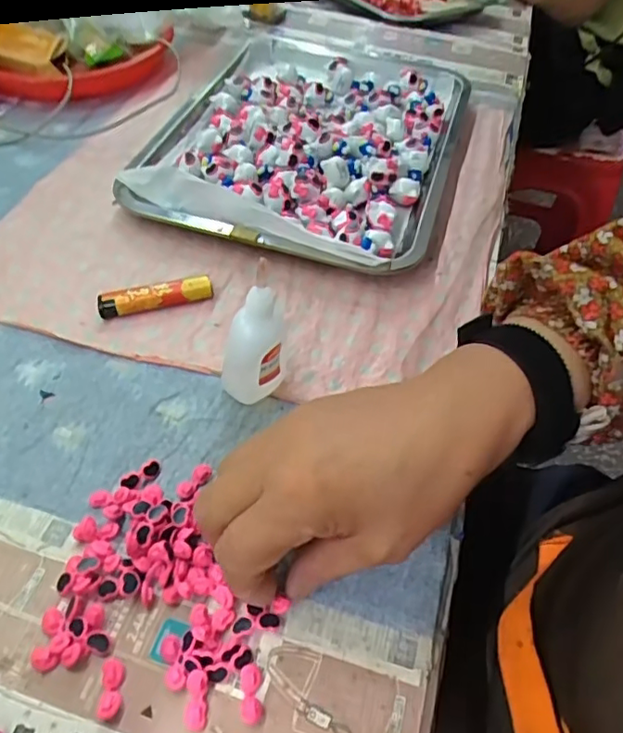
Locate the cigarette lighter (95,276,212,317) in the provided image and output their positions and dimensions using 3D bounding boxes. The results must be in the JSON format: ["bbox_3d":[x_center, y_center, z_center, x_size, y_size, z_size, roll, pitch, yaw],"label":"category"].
[{"bbox_3d":[-0.112,-0.051,0.414,0.079,0.016,0.019,-10,54,-13],"label":"cigarette lighter"}]

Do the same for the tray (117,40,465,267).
[{"bbox_3d":[-0.003,-0.218,0.528,0.259,0.045,0.319,16,52,7],"label":"tray"}]

